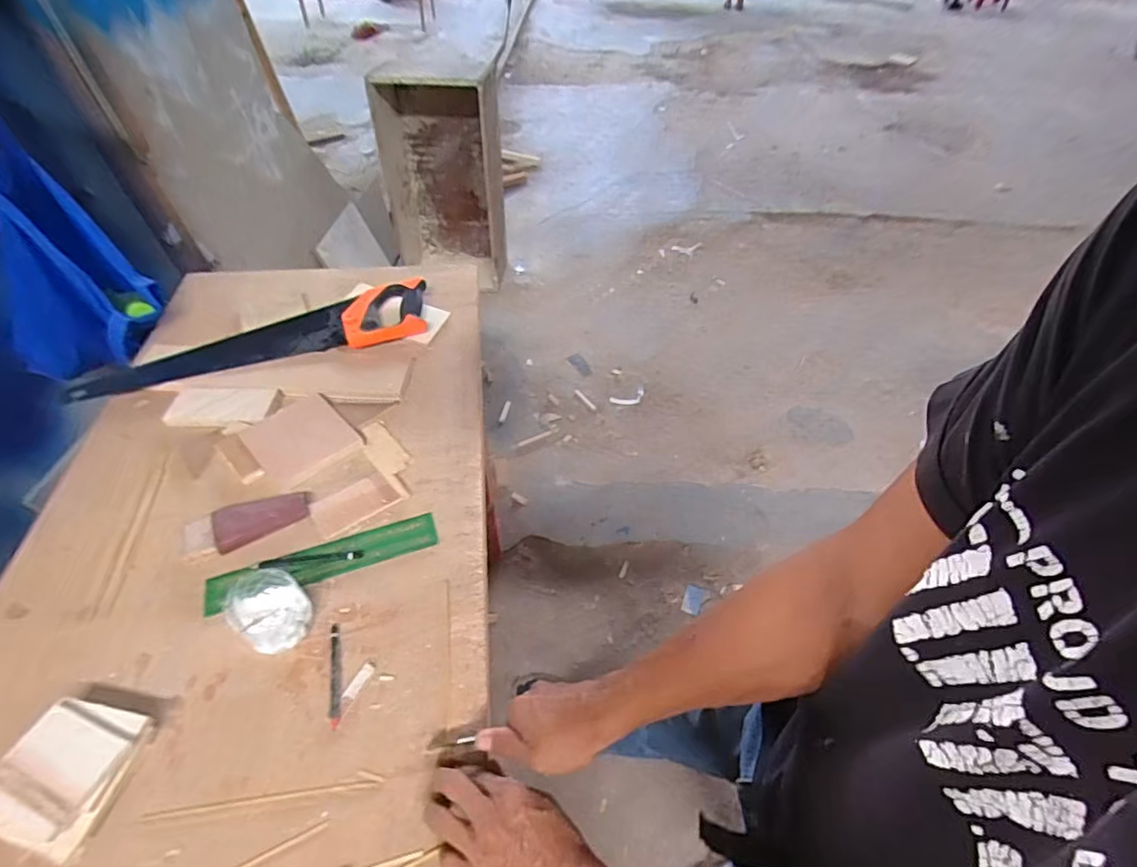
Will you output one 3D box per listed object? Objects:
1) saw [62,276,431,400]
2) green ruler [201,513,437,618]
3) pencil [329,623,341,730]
[{"bbox_3d":[-0.480,-0.150,0.841,0.526,0.045,0.124,-15,51,-16],"label":"saw"},{"bbox_3d":[-0.282,0.146,0.624,0.251,0.008,0.047,-15,52,-18],"label":"green ruler"},{"bbox_3d":[-0.235,0.241,0.539,0.010,0.007,0.104,-11,50,-12],"label":"pencil"}]

